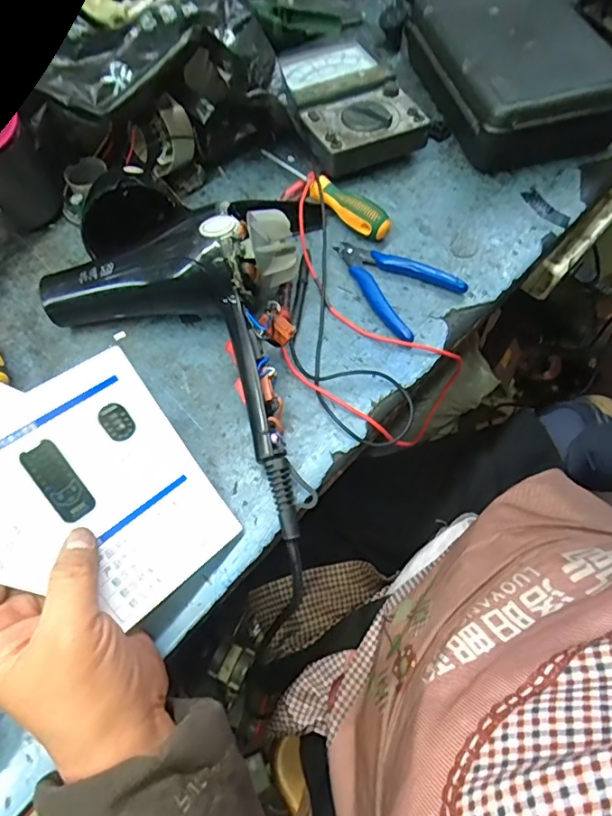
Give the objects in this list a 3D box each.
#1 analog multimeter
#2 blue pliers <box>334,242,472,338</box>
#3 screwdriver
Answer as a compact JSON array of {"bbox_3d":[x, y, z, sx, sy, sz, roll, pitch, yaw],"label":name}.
[{"bbox_3d":[0.036,-0.312,0.528,0.112,0.050,0.183,-24,64,-10],"label":"analog multimeter"},{"bbox_3d":[0.080,-0.116,0.449,0.077,0.012,0.116,-31,66,-13],"label":"blue pliers"},{"bbox_3d":[0.016,-0.208,0.488,0.024,0.024,0.156,-42,69,-18],"label":"screwdriver"}]

